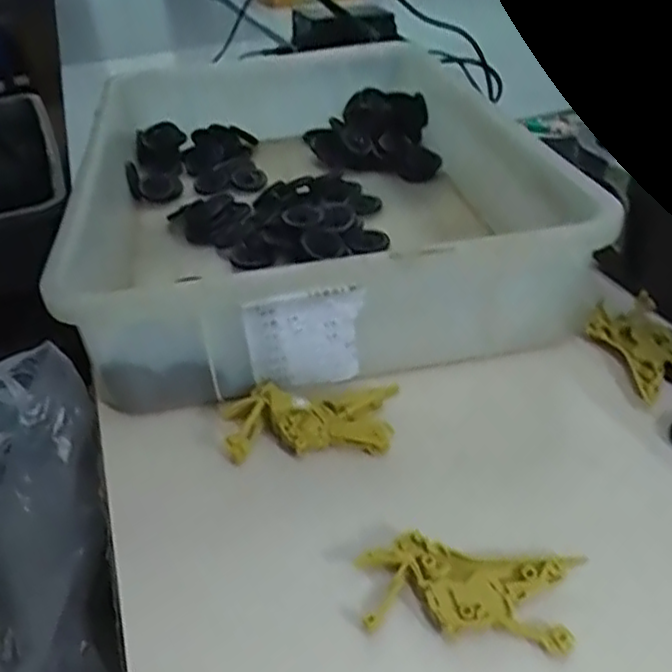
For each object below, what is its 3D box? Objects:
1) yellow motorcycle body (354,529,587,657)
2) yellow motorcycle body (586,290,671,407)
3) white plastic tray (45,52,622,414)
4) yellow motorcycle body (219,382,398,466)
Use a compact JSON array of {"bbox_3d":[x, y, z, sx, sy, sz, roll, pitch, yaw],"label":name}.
[{"bbox_3d":[0.062,0.119,0.328,0.098,0.014,0.047,2,36,10],"label":"yellow motorcycle body"},{"bbox_3d":[0.206,0.007,0.465,0.052,0.012,0.092,-8,36,-4],"label":"yellow motorcycle body"},{"bbox_3d":[-0.038,-0.147,0.629,0.342,0.092,0.515,-10,36,-6],"label":"white plastic tray"},{"bbox_3d":[-0.017,0.049,0.421,0.104,0.022,0.046,-5,36,1],"label":"yellow motorcycle body"}]

